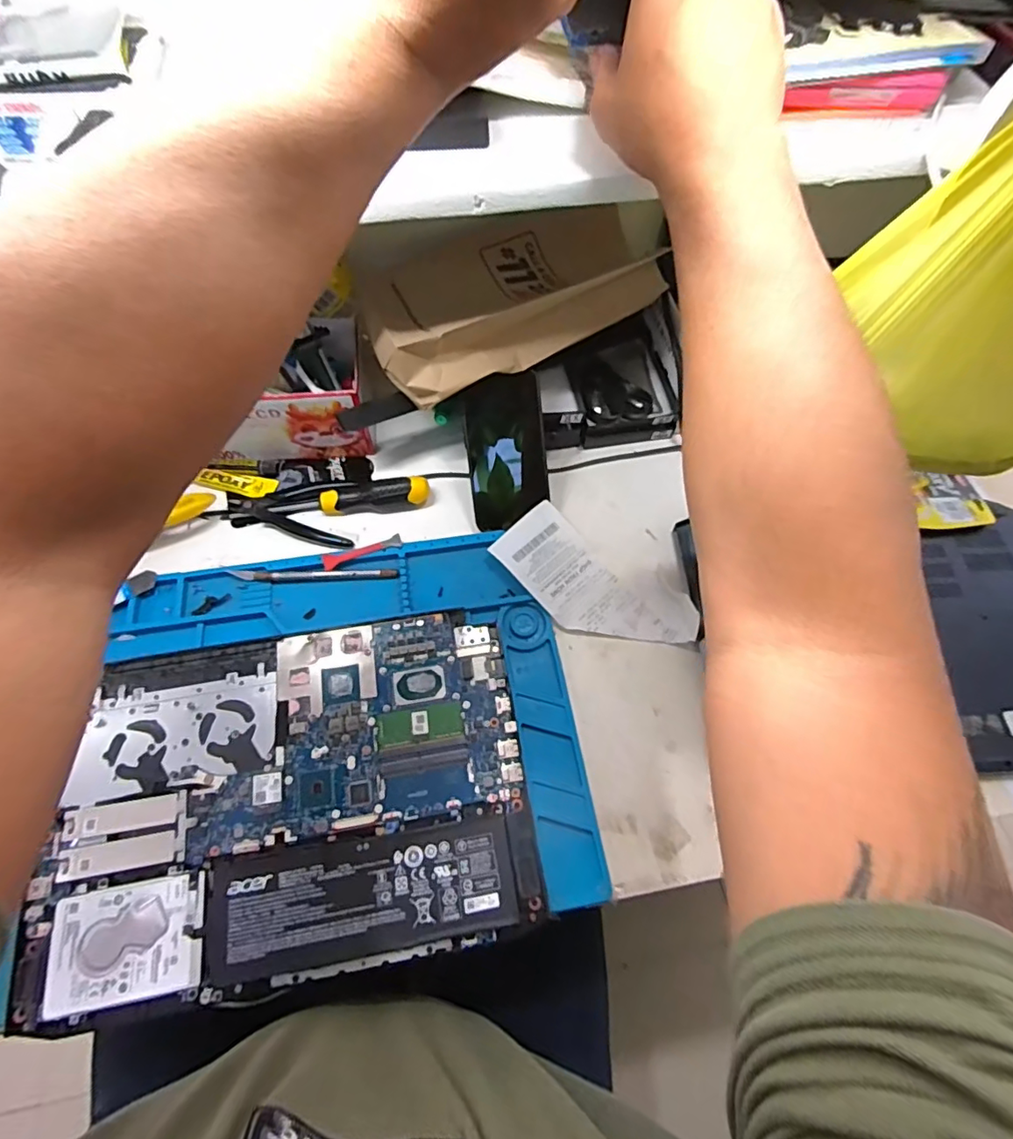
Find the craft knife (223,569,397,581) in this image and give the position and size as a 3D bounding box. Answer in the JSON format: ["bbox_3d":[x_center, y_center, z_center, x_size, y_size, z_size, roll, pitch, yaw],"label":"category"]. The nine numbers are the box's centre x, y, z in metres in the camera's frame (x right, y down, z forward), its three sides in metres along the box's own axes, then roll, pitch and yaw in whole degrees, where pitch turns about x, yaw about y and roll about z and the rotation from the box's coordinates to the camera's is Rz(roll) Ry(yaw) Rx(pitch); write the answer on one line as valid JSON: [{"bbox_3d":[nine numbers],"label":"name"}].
[{"bbox_3d":[-0.180,0.005,0.511,0.153,0.008,0.010,-1,62,-1],"label":"craft knife"}]

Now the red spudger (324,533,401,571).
[{"bbox_3d":[-0.136,-0.016,0.518,0.073,0.009,0.014,-16,66,-12],"label":"red spudger"}]

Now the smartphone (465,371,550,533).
[{"bbox_3d":[0.000,-0.112,0.524,0.075,0.007,0.140,-8,99,-8],"label":"smartphone"}]

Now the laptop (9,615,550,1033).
[{"bbox_3d":[-0.164,0.169,0.419,0.348,0.016,0.242,-8,62,-4],"label":"laptop"}]

